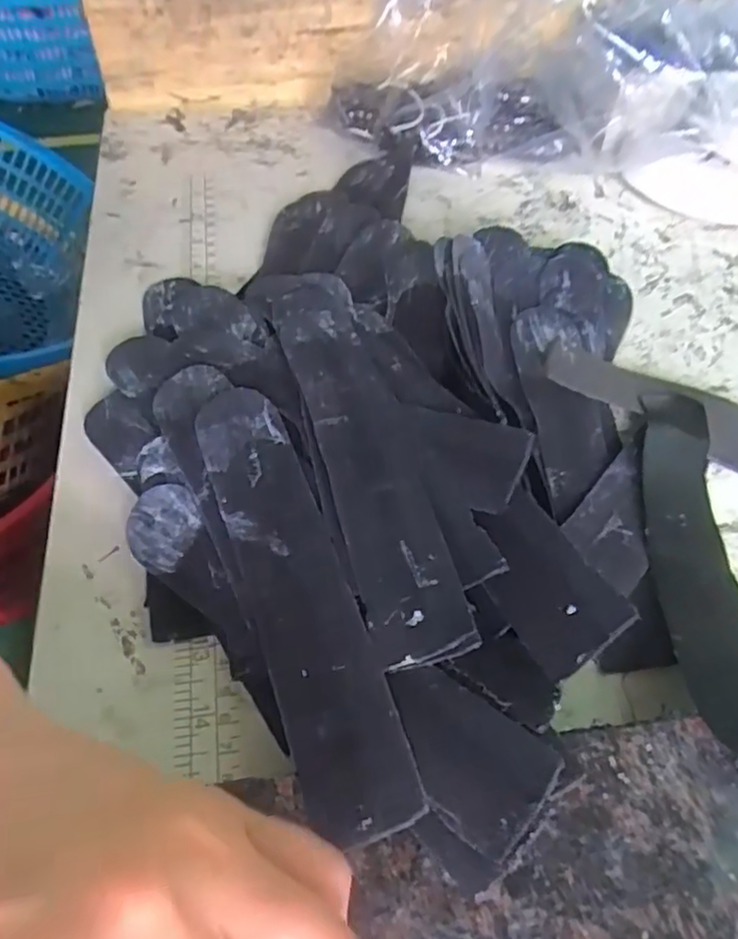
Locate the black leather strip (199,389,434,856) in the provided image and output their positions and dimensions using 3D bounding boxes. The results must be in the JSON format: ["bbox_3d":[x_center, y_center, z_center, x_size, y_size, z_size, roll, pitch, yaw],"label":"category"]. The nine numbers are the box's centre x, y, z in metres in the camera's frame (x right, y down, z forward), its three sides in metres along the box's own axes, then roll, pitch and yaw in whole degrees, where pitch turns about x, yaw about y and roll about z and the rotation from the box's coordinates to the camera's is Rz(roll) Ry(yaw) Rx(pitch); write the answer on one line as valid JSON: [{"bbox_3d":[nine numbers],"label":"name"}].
[{"bbox_3d":[-0.029,0.038,0.246,0.037,0.007,0.181,-22,56,-6],"label":"black leather strip"}]

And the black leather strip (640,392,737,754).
[{"bbox_3d":[0.135,0.033,0.274,0.039,0.020,0.167,5,53,1],"label":"black leather strip"}]

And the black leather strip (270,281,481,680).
[{"bbox_3d":[-0.007,-0.020,0.285,0.039,0.011,0.216,-12,52,-7],"label":"black leather strip"}]

